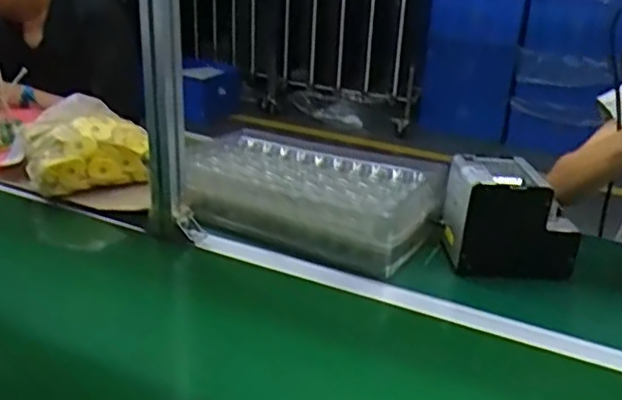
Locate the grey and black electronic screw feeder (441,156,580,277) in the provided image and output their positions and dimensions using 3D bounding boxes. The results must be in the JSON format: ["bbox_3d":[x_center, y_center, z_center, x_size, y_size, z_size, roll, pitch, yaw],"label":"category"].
[{"bbox_3d":[0.295,0.029,0.965,0.176,0.146,0.114,4,25,2],"label":"grey and black electronic screw feeder"}]

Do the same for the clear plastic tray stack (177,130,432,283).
[{"bbox_3d":[-0.007,-0.014,1.100,0.434,0.097,0.287,12,26,19],"label":"clear plastic tray stack"}]

